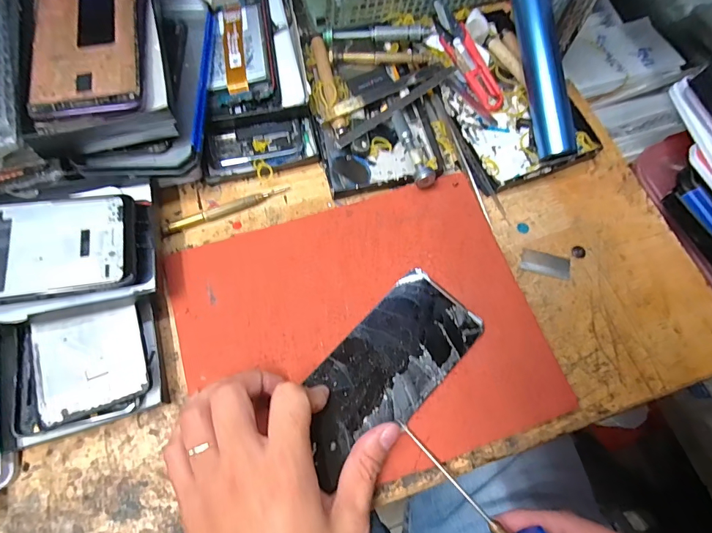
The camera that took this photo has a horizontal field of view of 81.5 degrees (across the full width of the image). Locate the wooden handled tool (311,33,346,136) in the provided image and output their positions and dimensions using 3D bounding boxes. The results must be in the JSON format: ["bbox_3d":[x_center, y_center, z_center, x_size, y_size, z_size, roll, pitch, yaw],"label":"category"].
[{"bbox_3d":[-0.024,-0.161,0.367,0.012,0.014,0.101,-12,70,-5],"label":"wooden handled tool"}]

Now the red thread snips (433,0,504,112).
[{"bbox_3d":[0.099,-0.196,0.383,0.024,0.020,0.117,-29,88,-11],"label":"red thread snips"}]

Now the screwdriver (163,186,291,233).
[{"bbox_3d":[-0.106,-0.049,0.340,0.102,0.007,0.014,-23,72,-9],"label":"screwdriver"}]

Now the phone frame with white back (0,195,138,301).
[{"bbox_3d":[-0.233,-0.011,0.277,0.155,0.010,0.070,-7,72,-15],"label":"phone frame with white back"}]

